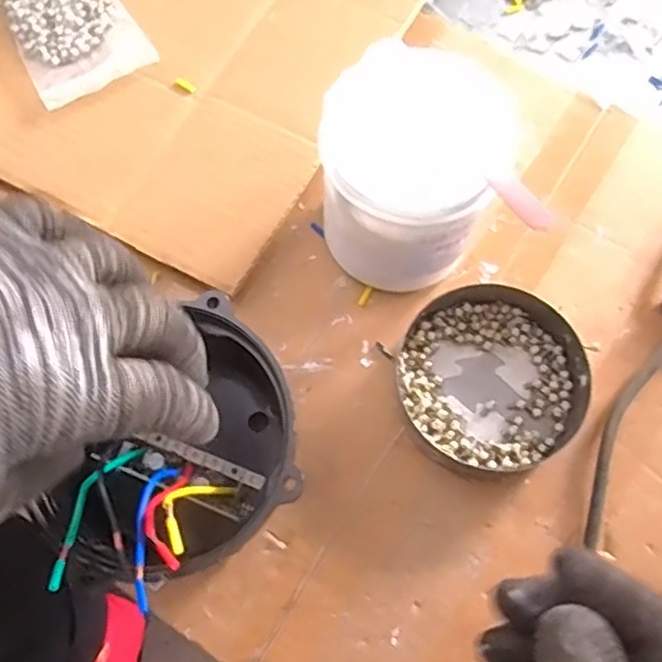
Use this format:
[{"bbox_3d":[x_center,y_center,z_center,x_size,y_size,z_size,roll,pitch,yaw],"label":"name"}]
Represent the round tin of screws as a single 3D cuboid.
[{"bbox_3d":[0.091,0.027,0.385,0.103,0.022,0.105,1,69,-2],"label":"round tin of screws"}]

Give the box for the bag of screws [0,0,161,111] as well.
[{"bbox_3d":[-0.181,-0.210,0.465,0.081,0.014,0.111,-33,74,-14],"label":"bag of screws"}]

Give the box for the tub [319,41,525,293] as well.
[{"bbox_3d":[0.042,-0.078,0.376,0.096,0.108,0.102,0,70,0],"label":"tub"}]

